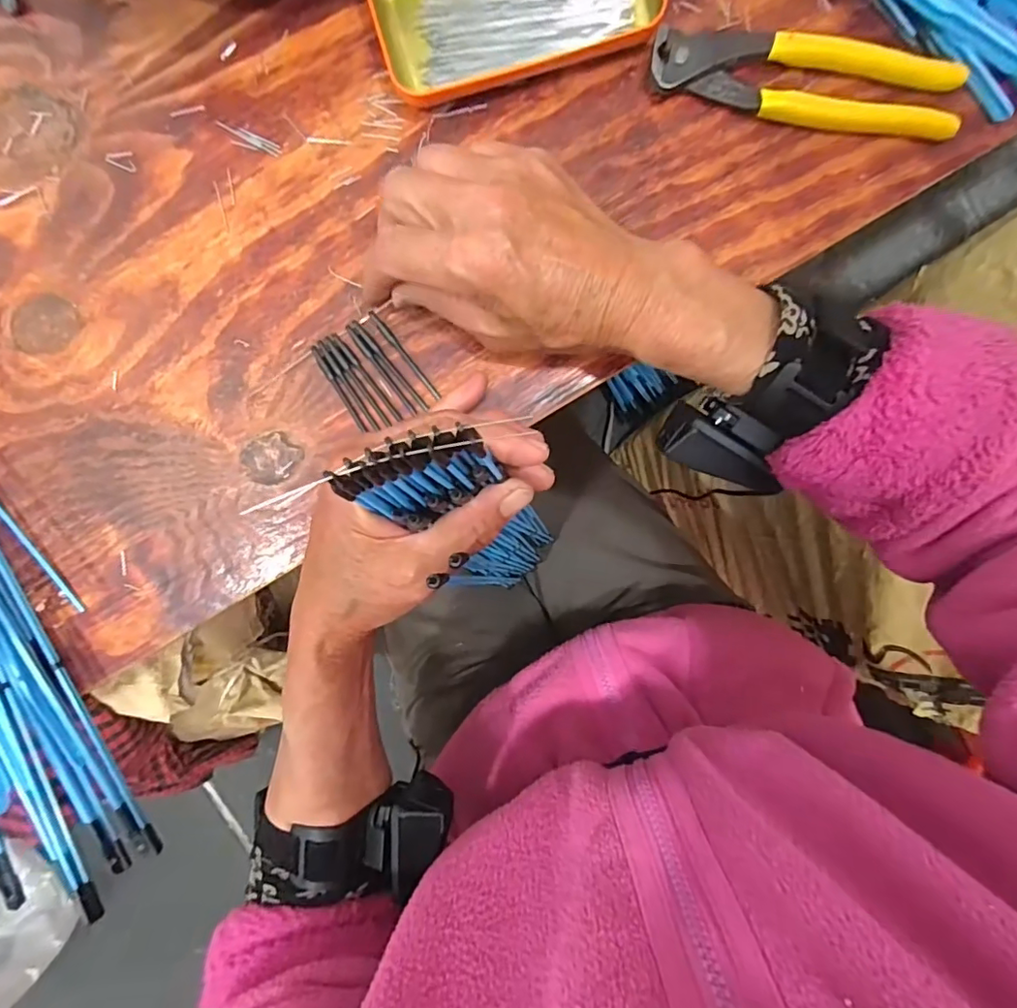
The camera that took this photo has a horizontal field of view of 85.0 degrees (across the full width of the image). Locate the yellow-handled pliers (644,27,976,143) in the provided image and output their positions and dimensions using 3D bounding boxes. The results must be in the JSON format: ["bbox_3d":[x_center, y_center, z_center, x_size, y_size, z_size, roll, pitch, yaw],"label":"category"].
[{"bbox_3d":[0.157,-0.222,0.291,0.163,0.015,0.040,5,92,-1],"label":"yellow-handled pliers"}]

